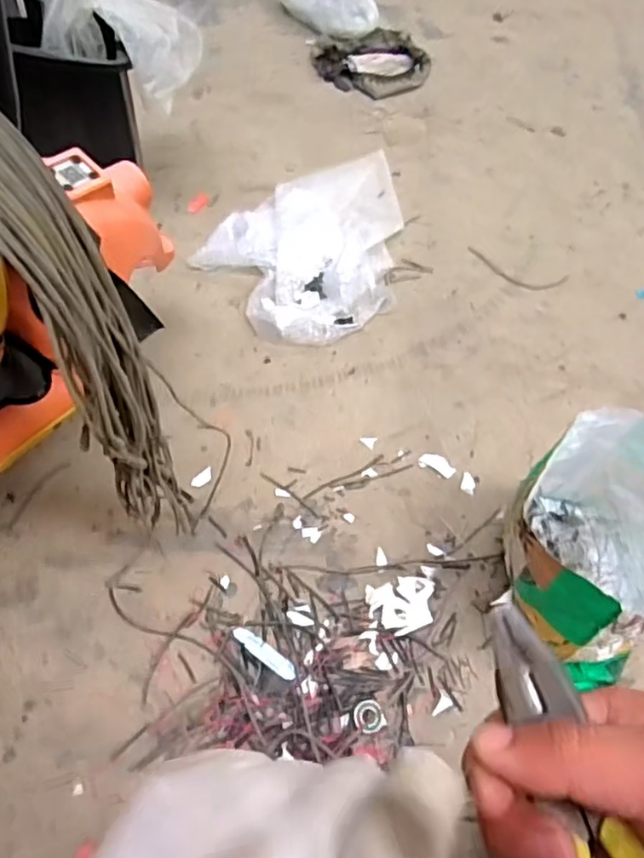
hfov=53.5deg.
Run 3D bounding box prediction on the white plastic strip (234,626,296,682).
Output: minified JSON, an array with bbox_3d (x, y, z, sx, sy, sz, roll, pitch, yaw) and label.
[{"bbox_3d":[-0.068,0.270,0.771,0.090,0.004,0.025,31,37,20],"label":"white plastic strip"}]

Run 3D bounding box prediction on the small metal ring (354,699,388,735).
[{"bbox_3d":[0.055,0.337,0.747,0.035,0.006,0.036,2,55,-2],"label":"small metal ring"}]

